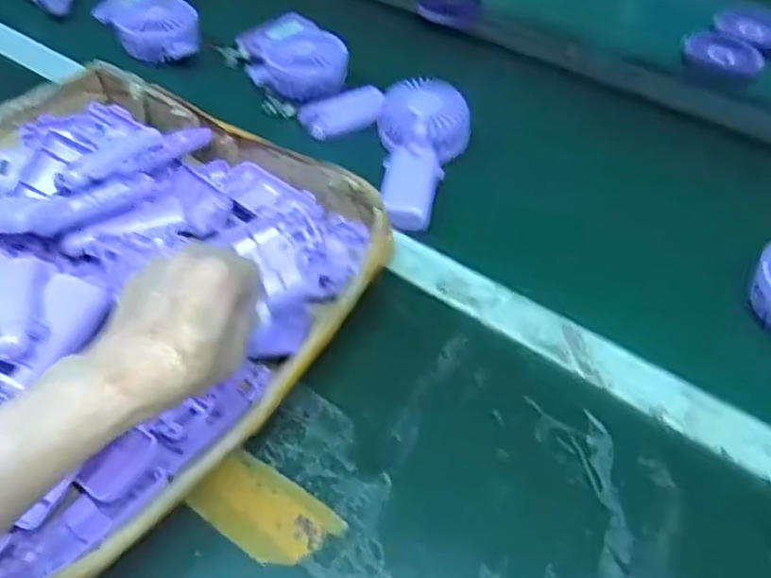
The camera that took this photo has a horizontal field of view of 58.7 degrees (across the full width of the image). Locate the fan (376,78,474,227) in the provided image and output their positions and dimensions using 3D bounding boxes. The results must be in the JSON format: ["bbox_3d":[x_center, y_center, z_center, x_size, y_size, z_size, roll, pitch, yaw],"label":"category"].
[{"bbox_3d":[0.036,-0.129,0.632,0.085,0.047,0.164,3,46,1],"label":"fan"}]

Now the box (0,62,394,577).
[{"bbox_3d":[-0.243,-0.012,0.490,0.397,0.087,0.395,26,51,21],"label":"box"}]

